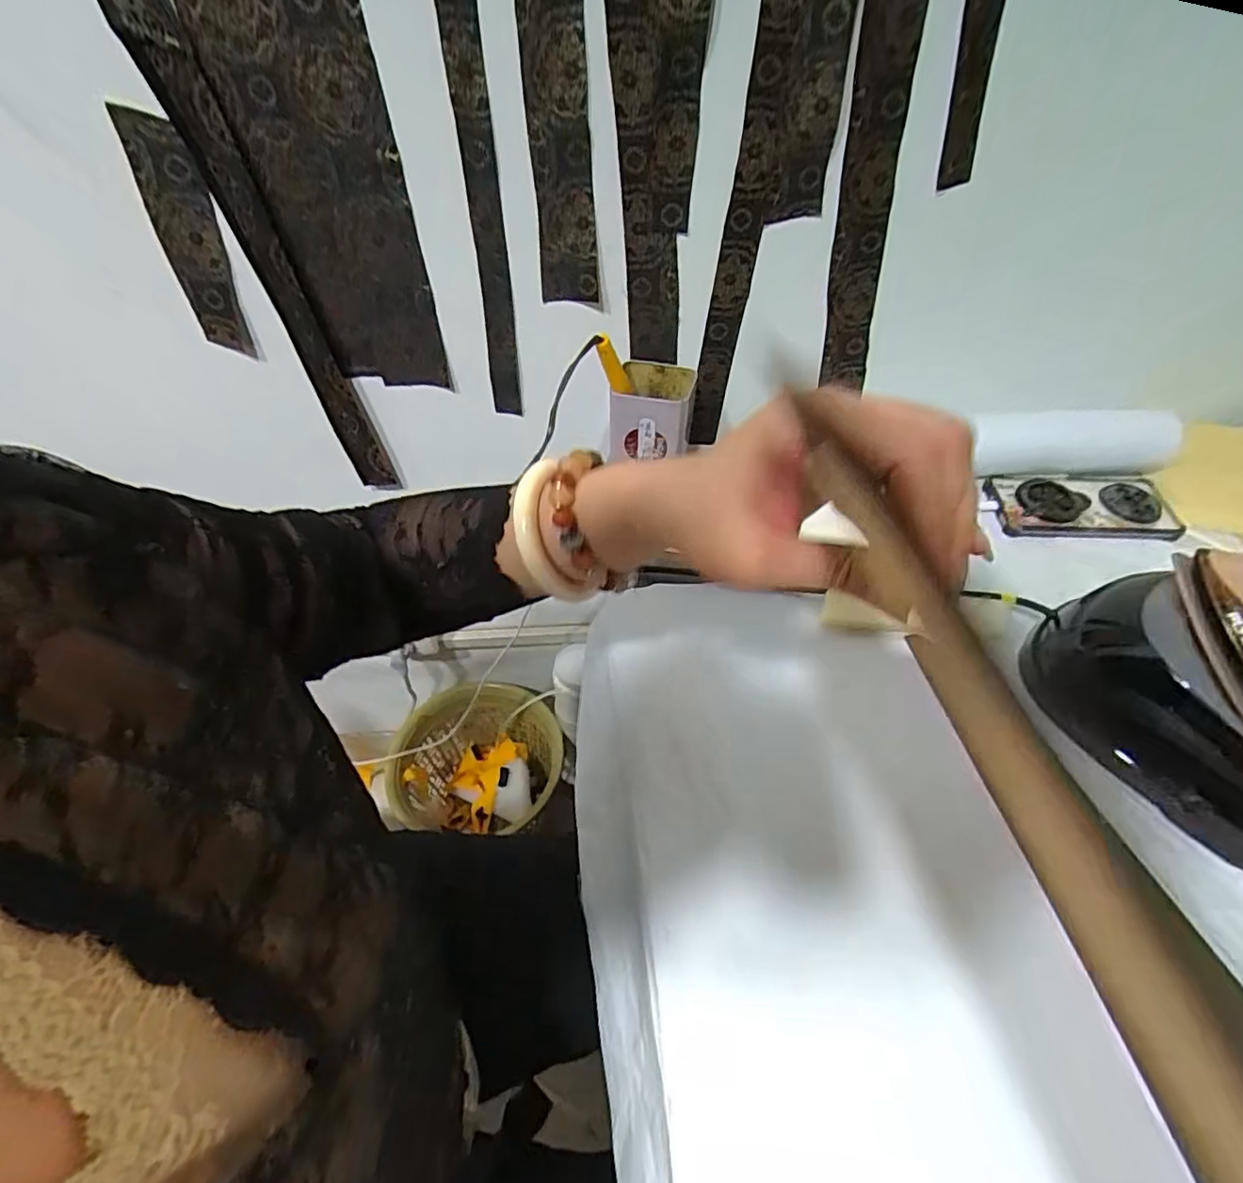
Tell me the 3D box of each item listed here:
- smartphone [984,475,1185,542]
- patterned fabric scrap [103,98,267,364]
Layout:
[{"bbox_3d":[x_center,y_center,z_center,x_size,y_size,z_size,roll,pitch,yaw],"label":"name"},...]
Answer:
[{"bbox_3d":[0.454,-0.079,0.600,0.162,0.018,0.082,2,51,2],"label":"smartphone"},{"bbox_3d":[-0.342,-0.274,0.489,0.051,0.175,0.005,3,49,-6],"label":"patterned fabric scrap"}]

